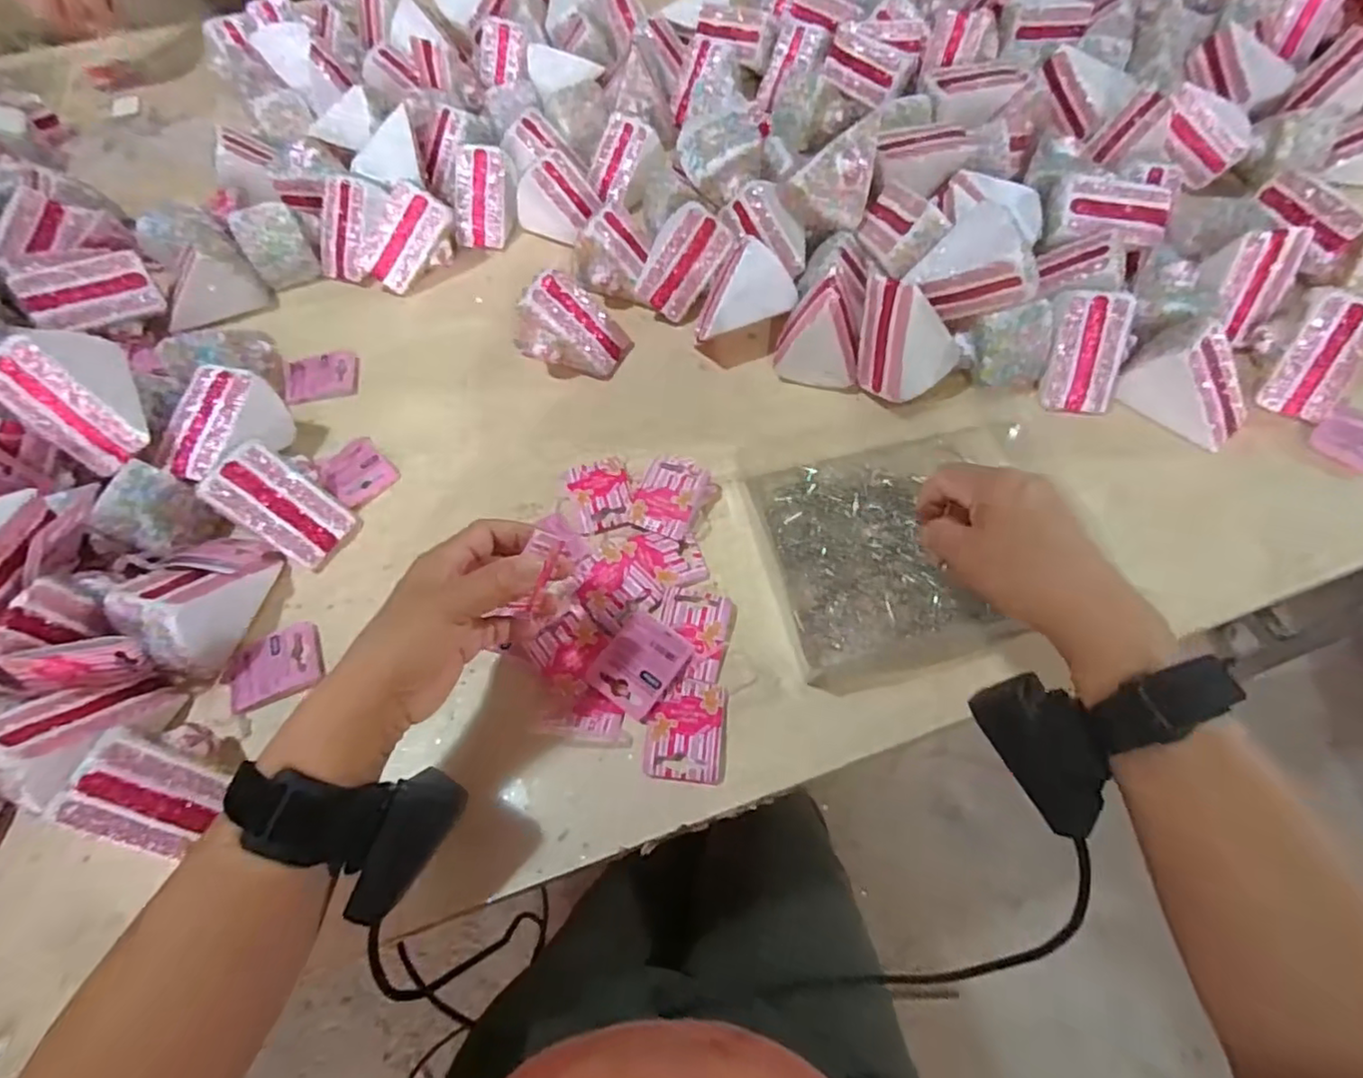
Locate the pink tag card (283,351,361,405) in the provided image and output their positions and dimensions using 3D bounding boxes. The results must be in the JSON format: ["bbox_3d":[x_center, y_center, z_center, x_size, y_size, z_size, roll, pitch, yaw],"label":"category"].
[{"bbox_3d":[-0.301,-0.135,0.540,0.056,0.005,0.046,-7,69,-7],"label":"pink tag card"}]

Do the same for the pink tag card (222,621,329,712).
[{"bbox_3d":[-0.260,0.080,0.413,0.054,0.006,0.044,-23,62,-16],"label":"pink tag card"}]

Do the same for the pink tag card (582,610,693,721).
[{"bbox_3d":[-0.026,0.079,0.403,0.046,0.007,0.056,36,69,4],"label":"pink tag card"}]

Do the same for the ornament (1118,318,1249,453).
[{"bbox_3d":[0.389,-0.118,0.488,0.061,0.060,0.090,-41,67,-20],"label":"ornament"}]

